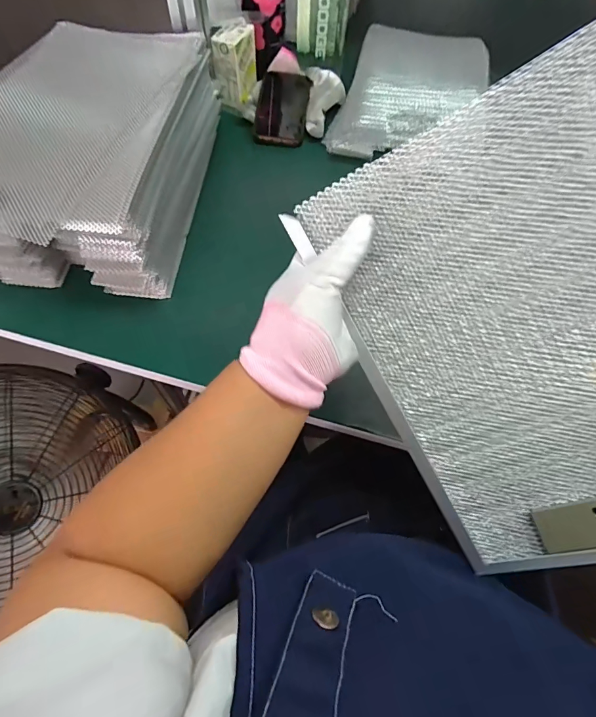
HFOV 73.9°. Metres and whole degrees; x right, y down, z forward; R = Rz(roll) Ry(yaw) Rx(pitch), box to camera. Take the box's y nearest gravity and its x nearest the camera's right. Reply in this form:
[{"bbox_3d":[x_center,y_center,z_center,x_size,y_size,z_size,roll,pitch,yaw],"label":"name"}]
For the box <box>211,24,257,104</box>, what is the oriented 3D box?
[{"bbox_3d":[-0.100,-0.473,0.635,0.049,0.087,0.072,18,63,6],"label":"box"}]

